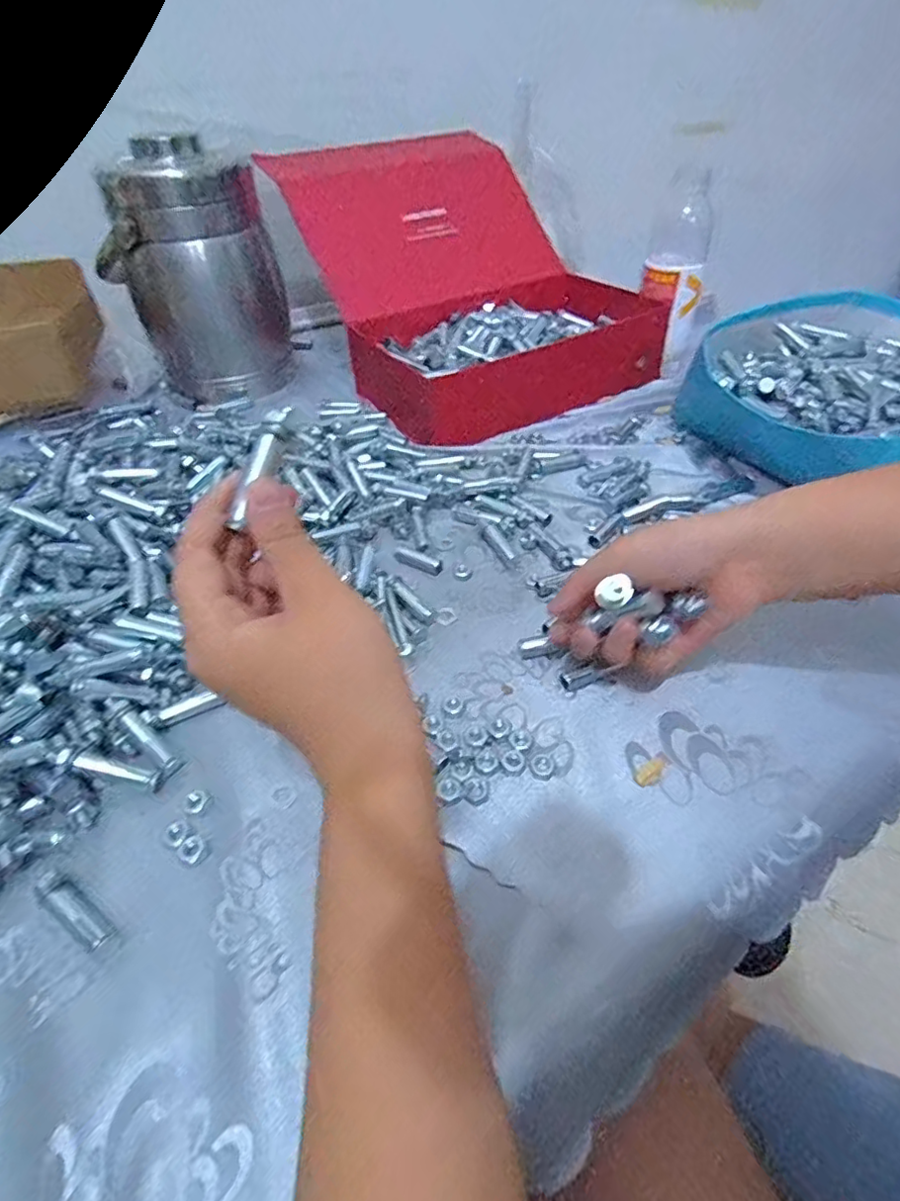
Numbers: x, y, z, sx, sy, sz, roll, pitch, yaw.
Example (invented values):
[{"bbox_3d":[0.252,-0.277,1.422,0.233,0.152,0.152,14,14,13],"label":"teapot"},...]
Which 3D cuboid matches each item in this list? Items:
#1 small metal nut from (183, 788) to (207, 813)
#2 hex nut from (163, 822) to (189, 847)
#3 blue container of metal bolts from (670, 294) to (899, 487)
[{"bbox_3d":[-0.135,0.105,0.306,0.011,0.004,0.012,-2,45,2],"label":"small metal nut"},{"bbox_3d":[-0.138,0.117,0.295,0.013,0.004,0.011,31,55,30],"label":"hex nut"},{"bbox_3d":[0.363,-0.176,0.508,0.289,0.082,0.269,-12,46,-9],"label":"blue container of metal bolts"}]

